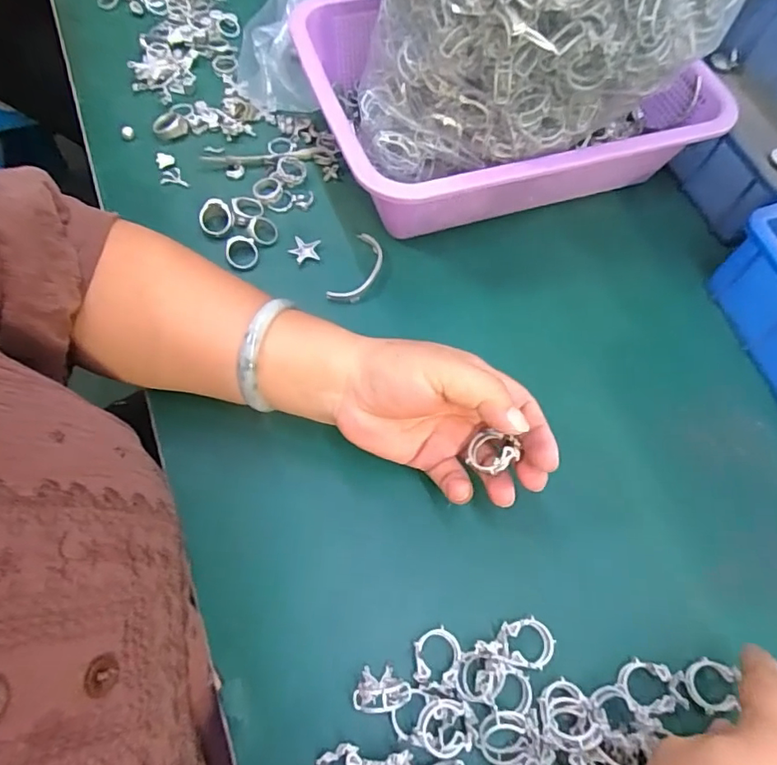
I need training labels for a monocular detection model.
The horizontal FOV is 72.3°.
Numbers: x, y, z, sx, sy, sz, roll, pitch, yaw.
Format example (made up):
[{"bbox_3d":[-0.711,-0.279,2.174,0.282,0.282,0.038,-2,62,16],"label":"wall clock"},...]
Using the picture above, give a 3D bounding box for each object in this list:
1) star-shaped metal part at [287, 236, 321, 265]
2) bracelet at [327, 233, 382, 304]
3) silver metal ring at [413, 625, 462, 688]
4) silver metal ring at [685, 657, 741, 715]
[{"bbox_3d":[-0.064,-0.101,0.408,0.023,0.004,0.021,12,65,2],"label":"star-shaped metal part"},{"bbox_3d":[-0.021,-0.087,0.401,0.025,0.007,0.068,19,65,6],"label":"bracelet"},{"bbox_3d":[0.026,0.147,0.286,0.024,0.008,0.027,9,65,1],"label":"silver metal ring"},{"bbox_3d":[0.176,0.166,0.290,0.025,0.004,0.026,-3,63,6],"label":"silver metal ring"}]

